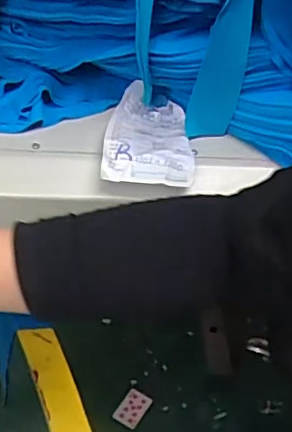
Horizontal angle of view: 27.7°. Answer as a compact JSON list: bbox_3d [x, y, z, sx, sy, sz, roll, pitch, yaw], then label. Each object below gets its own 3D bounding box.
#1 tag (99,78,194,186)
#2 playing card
[{"bbox_3d":[0.004,-0.069,0.512,0.074,0.028,0.110,6,43,0],"label":"tag"},{"bbox_3d":[-0.031,0.453,1.391,0.060,0.007,0.084,33,65,7],"label":"playing card"}]

